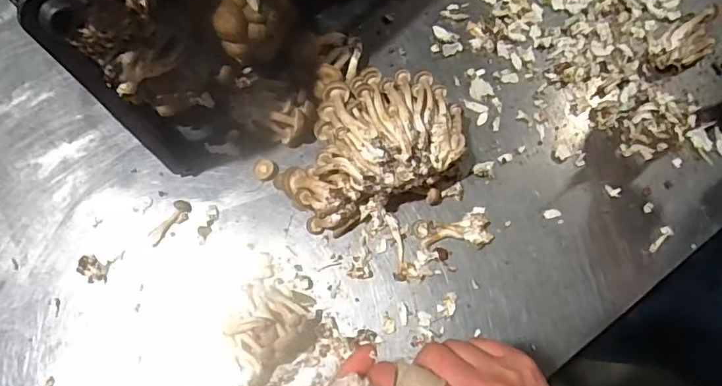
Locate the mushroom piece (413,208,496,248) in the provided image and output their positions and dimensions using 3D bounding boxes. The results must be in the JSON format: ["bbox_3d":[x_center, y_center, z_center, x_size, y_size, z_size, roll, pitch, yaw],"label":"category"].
[{"bbox_3d":[0.109,0.044,0.618,0.087,0.017,0.047,-7,71,-3],"label":"mushroom piece"}]

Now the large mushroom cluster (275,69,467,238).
[{"bbox_3d":[0.013,-0.056,0.603,0.224,0.102,0.143,-24,77,-8],"label":"large mushroom cluster"}]

